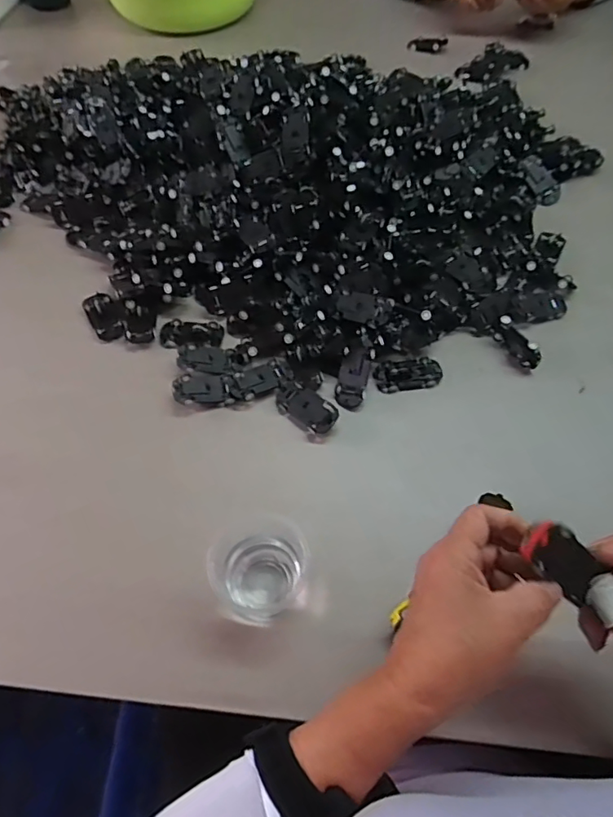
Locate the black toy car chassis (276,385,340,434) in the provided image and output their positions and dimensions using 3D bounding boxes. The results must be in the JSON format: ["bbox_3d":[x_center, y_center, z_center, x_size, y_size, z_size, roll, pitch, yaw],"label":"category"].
[{"bbox_3d":[-0.001,-0.001,0.507,0.065,0.017,0.032,35,68,15],"label":"black toy car chassis"}]

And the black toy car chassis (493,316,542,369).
[{"bbox_3d":[0.218,-0.068,0.552,0.013,0.041,0.059,-23,62,-15],"label":"black toy car chassis"}]

